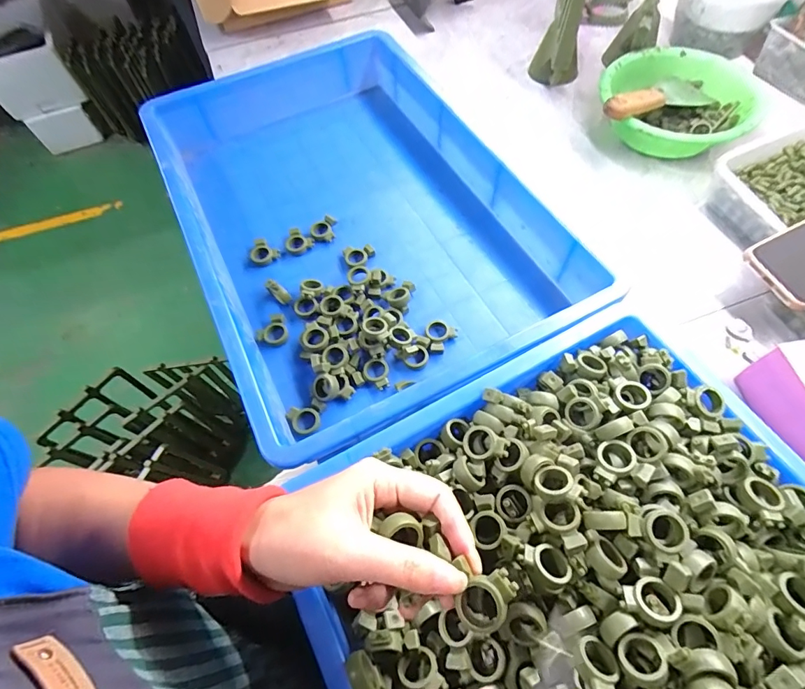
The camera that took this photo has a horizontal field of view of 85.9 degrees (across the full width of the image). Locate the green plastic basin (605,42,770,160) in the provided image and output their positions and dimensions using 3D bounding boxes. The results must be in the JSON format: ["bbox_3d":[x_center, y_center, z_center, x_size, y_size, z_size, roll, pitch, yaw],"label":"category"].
[{"bbox_3d":[0.376,-0.334,0.608,0.192,0.066,0.192,-1,62,2],"label":"green plastic basin"}]

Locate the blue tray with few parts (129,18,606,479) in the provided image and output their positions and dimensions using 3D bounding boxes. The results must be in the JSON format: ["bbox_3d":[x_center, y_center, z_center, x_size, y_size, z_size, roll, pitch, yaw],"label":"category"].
[{"bbox_3d":[-0.071,-0.172,0.540,0.365,0.089,0.575,-25,63,-12],"label":"blue tray with few parts"}]

